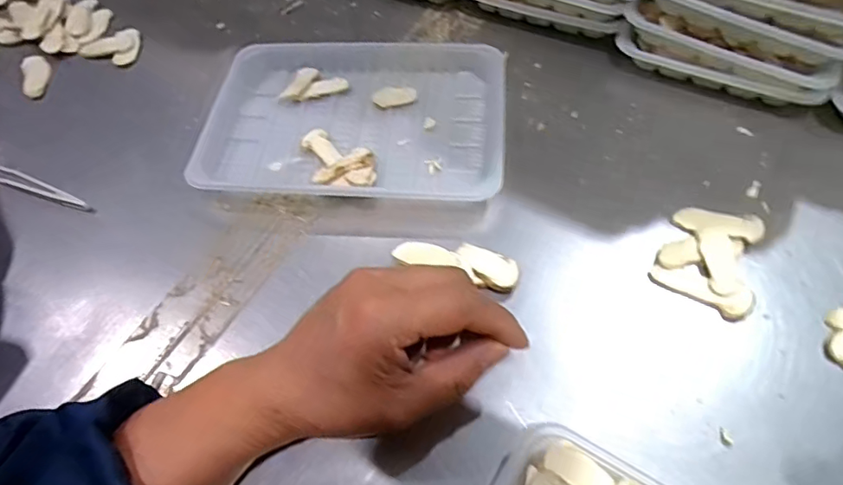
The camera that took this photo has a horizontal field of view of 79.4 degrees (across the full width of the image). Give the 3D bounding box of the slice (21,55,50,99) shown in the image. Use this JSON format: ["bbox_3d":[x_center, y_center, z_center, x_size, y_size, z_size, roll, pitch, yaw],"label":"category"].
[{"bbox_3d":[-0.356,-0.154,0.467,0.021,0.005,0.057,-22,60,-8],"label":"slice"}]

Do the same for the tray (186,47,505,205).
[{"bbox_3d":[-0.052,-0.108,0.415,0.228,0.022,0.164,4,60,7],"label":"tray"}]

